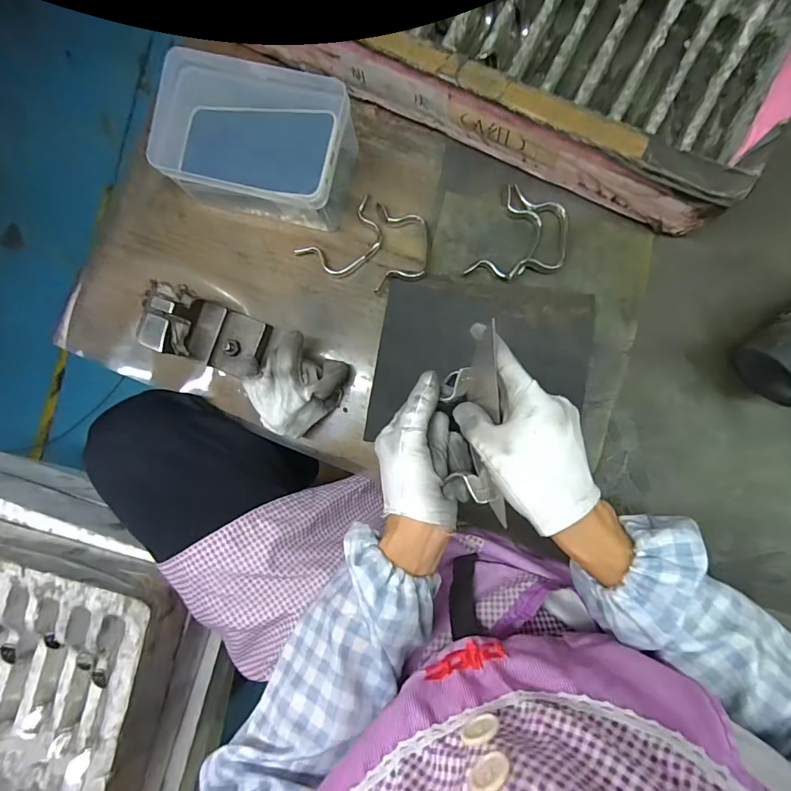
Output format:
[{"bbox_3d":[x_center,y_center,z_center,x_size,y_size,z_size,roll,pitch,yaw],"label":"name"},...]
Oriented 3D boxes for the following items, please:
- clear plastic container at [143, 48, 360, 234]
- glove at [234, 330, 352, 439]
[{"bbox_3d":[-0.136,-0.248,0.446,0.184,0.077,0.115,14,88,6],"label":"clear plastic container"},{"bbox_3d":[-0.097,-0.011,0.430,0.077,0.064,0.092,44,91,6],"label":"glove"}]

